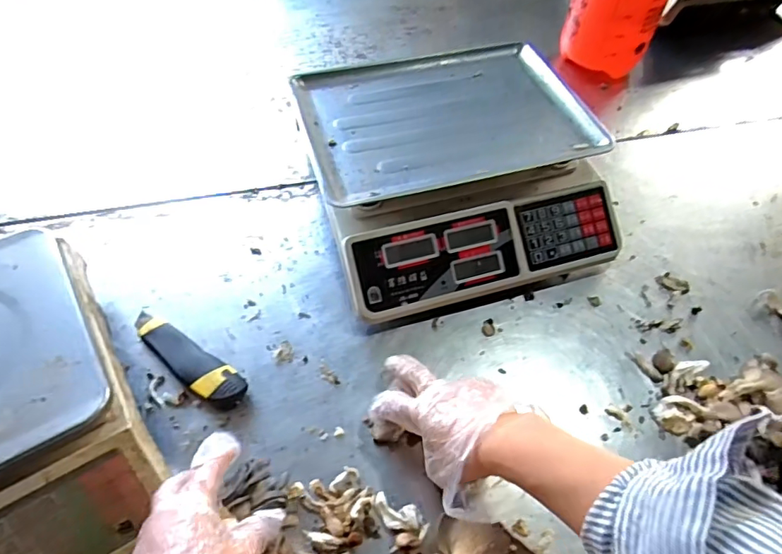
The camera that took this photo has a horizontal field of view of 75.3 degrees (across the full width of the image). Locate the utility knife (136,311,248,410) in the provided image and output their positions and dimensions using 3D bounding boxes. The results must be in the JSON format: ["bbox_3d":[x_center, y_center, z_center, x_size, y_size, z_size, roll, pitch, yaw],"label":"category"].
[{"bbox_3d":[-0.215,0.082,0.521,0.152,0.020,0.038,30,59,19],"label":"utility knife"}]

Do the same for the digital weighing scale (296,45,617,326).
[{"bbox_3d":[0.073,-0.133,0.623,0.324,0.118,0.320,-14,56,-11],"label":"digital weighing scale"}]

